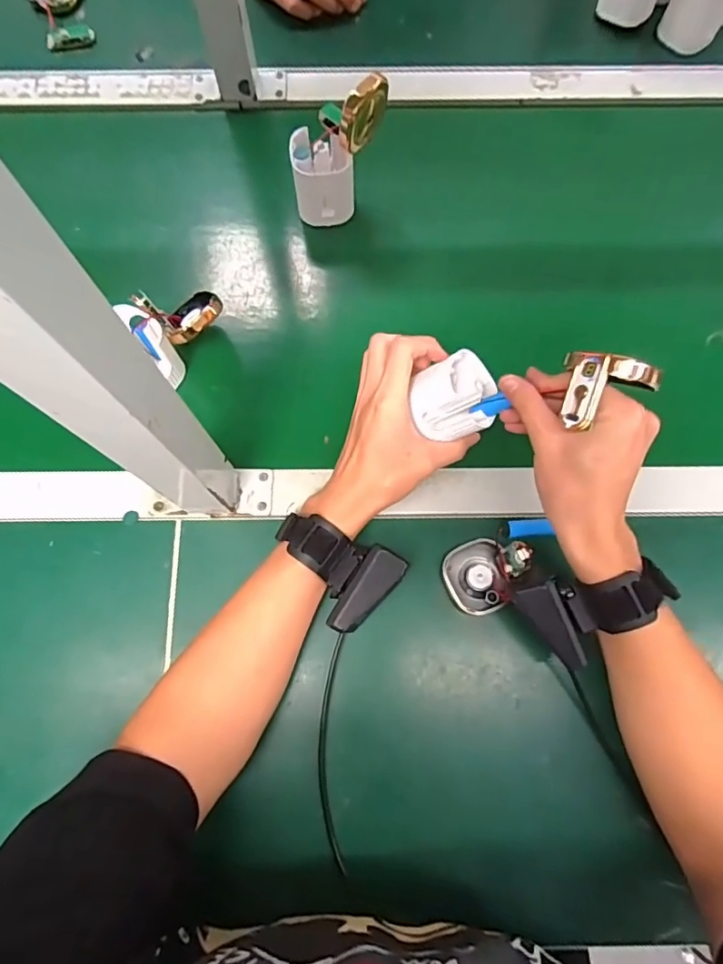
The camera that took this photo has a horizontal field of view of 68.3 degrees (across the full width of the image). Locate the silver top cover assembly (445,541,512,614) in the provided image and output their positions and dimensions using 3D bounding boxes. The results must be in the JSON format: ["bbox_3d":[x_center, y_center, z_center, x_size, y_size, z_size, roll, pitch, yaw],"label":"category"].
[{"bbox_3d":[0.089,0.074,0.417,0.045,0.013,0.054,-9,75,-3],"label":"silver top cover assembly"}]

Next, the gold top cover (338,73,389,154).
[{"bbox_3d":[0.002,-0.304,0.443,0.013,0.050,0.051,37,75,5],"label":"gold top cover"}]

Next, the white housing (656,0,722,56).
[{"bbox_3d":[0.359,-0.506,0.557,0.059,0.057,0.059,31,77,8],"label":"white housing"}]

